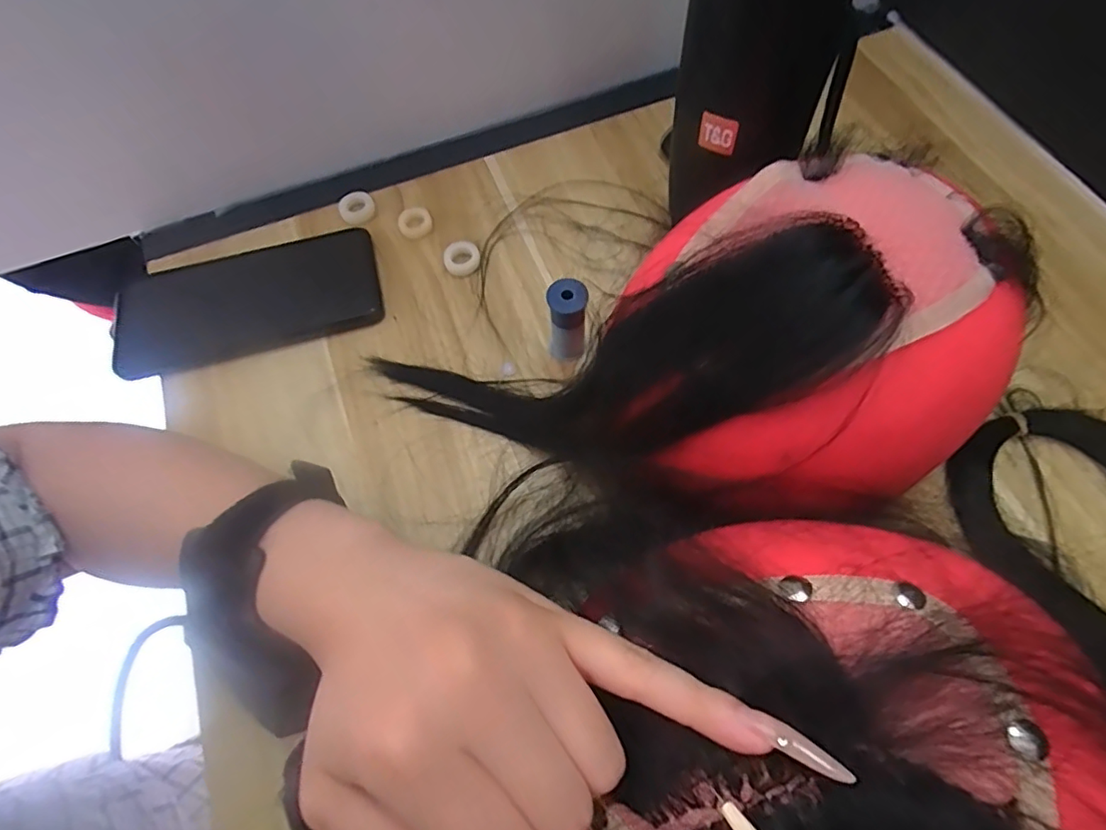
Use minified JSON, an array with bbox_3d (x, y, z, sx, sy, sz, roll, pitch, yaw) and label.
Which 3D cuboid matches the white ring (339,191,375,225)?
[{"bbox_3d":[-0.134,-0.142,0.390,0.024,0.007,0.023,-1,65,2],"label":"white ring"}]

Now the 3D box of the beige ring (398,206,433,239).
[{"bbox_3d":[-0.093,-0.130,0.383,0.023,0.010,0.019,-19,65,-6],"label":"beige ring"}]

